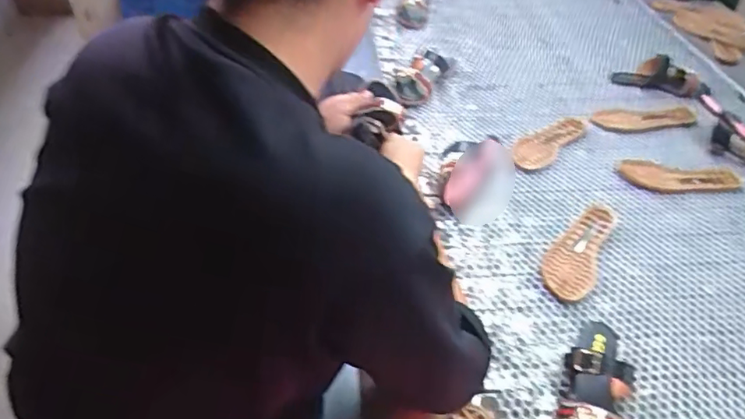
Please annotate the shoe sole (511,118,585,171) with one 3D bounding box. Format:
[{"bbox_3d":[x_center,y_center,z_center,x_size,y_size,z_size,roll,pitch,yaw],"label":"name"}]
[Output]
[{"bbox_3d":[0.368,-0.142,1.168,0.230,0.017,0.078,-32,53,-31],"label":"shoe sole"}]

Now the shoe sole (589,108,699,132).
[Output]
[{"bbox_3d":[0.592,-0.212,1.248,0.209,0.023,0.088,0,43,-2],"label":"shoe sole"}]

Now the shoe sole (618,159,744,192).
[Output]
[{"bbox_3d":[0.598,-0.059,1.094,0.218,0.016,0.090,10,43,8],"label":"shoe sole"}]

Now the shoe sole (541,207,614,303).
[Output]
[{"bbox_3d":[0.341,0.066,0.939,0.083,0.011,0.231,22,46,21],"label":"shoe sole"}]

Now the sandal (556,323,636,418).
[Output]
[{"bbox_3d":[0.293,0.222,0.727,0.085,0.069,0.225,16,44,14],"label":"sandal"}]

